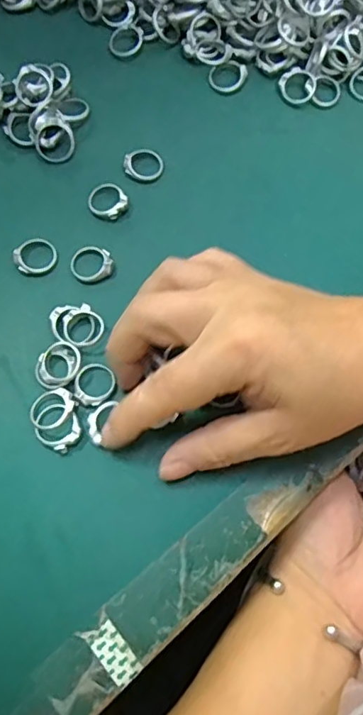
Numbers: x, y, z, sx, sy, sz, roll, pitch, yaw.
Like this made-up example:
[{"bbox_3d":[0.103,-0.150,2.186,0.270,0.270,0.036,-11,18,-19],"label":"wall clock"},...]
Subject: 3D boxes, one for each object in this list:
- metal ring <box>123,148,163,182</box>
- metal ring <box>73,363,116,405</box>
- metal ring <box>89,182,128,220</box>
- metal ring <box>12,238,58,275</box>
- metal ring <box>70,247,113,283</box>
[{"bbox_3d":[-0.021,-0.108,0.311,0.021,0.004,0.020,0,71,-1],"label":"metal ring"},{"bbox_3d":[-0.043,0.013,0.270,0.019,0.005,0.020,0,71,-1],"label":"metal ring"},{"bbox_3d":[-0.040,-0.085,0.303,0.022,0.005,0.020,0,71,-1],"label":"metal ring"},{"bbox_3d":[-0.076,-0.053,0.291,0.021,0.005,0.021,0,71,-1],"label":"metal ring"},{"bbox_3d":[-0.047,-0.049,0.290,0.021,0.004,0.020,0,71,-1],"label":"metal ring"}]

